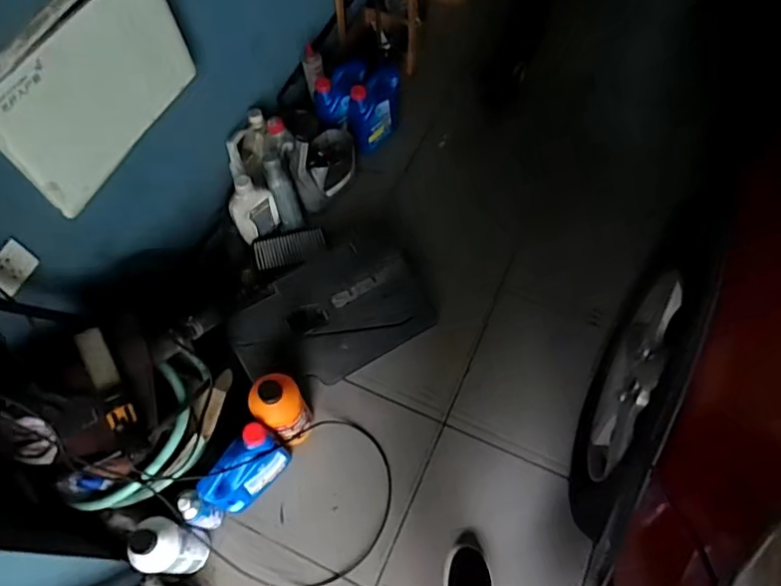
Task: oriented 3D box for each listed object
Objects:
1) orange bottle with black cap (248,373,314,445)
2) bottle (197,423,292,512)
[{"bbox_3d":[-0.235,0.267,1.295,0.109,0.231,0.108,-33,67,-14],"label":"orange bottle with black cap"},{"bbox_3d":[-0.309,0.392,1.265,0.079,0.221,0.183,38,70,19],"label":"bottle"}]

